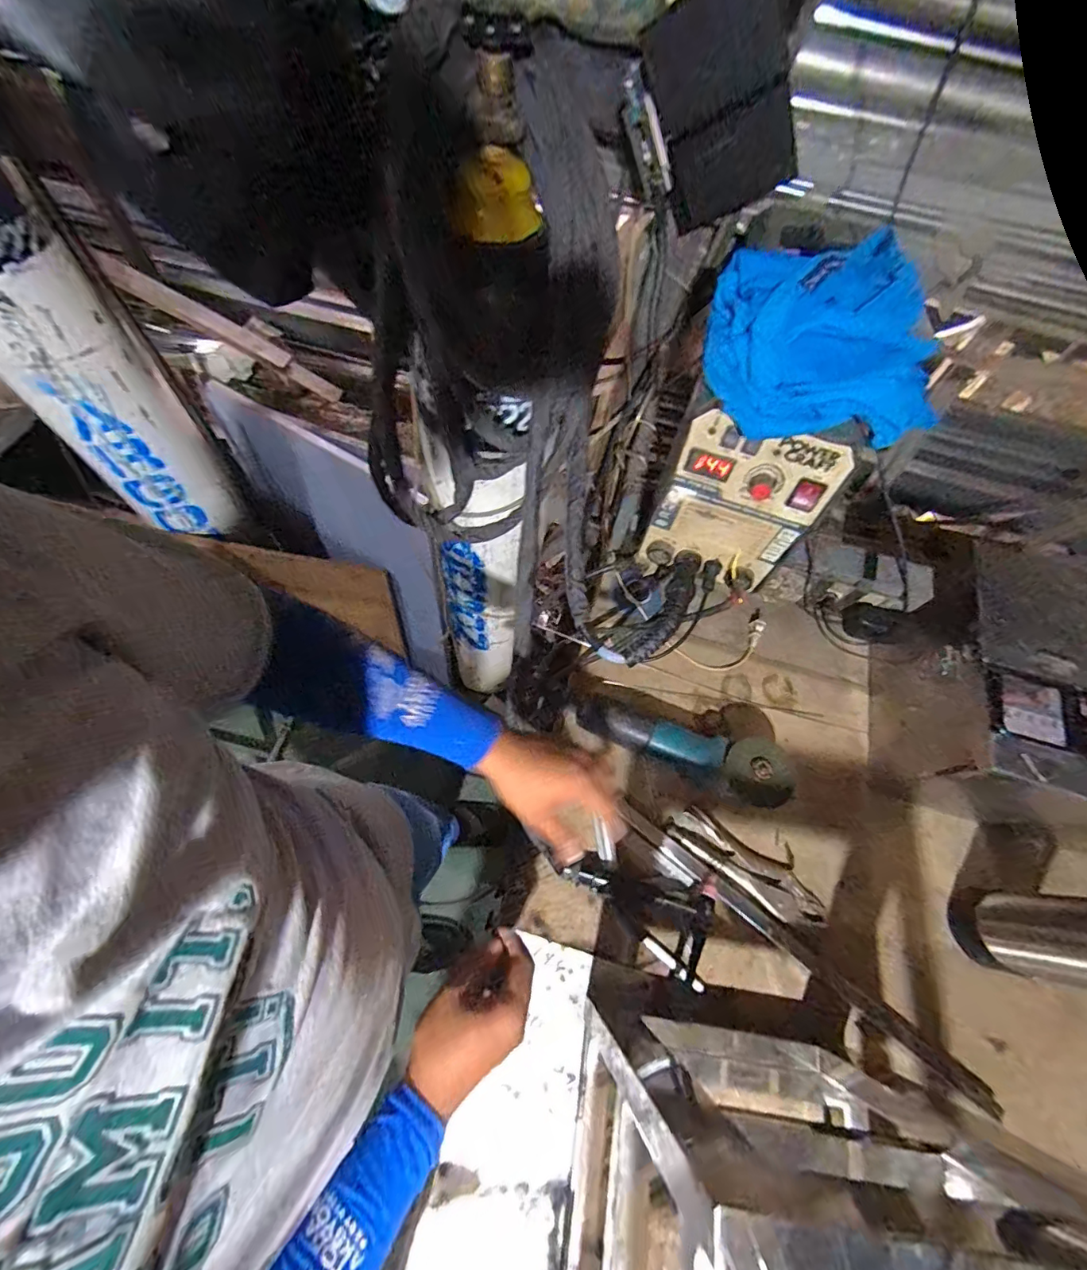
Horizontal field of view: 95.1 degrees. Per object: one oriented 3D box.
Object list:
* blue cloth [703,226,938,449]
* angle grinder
[{"bbox_3d":[0.235,-0.253,0.425,0.186,0.052,0.186,-8,87,3],"label":"blue cloth"},{"bbox_3d":[0.180,0.144,0.674,0.295,0.077,0.076,16,62,28],"label":"angle grinder"}]

